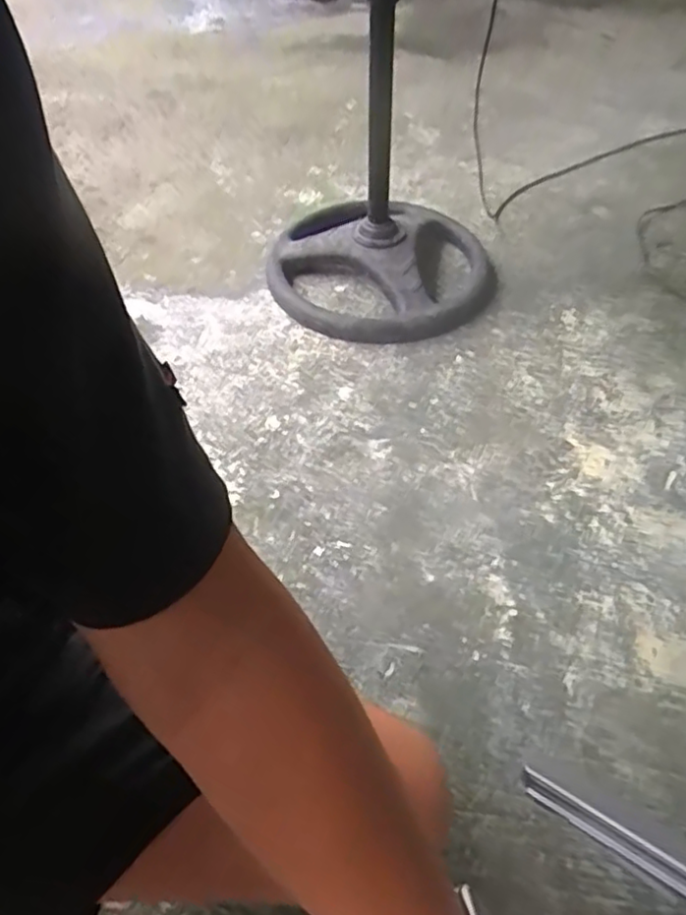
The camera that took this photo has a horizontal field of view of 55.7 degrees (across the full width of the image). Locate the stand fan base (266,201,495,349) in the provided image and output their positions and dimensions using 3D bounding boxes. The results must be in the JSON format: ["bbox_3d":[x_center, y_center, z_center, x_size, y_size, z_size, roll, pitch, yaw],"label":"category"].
[{"bbox_3d":[0.080,-0.378,1.178,0.369,0.121,0.401,0,49,0],"label":"stand fan base"}]

